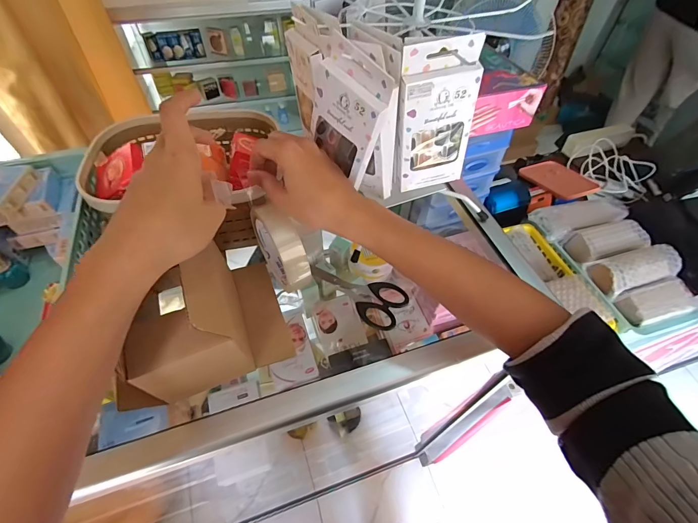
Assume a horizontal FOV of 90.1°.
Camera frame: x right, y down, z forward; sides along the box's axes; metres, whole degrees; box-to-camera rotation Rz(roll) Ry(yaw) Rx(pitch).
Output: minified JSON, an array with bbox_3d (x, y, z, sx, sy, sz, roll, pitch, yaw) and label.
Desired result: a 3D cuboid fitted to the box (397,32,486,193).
[{"bbox_3d":[0.081,-0.131,0.328,0.074,0.139,0.017,-9,53,-8],"label":"box"}]

